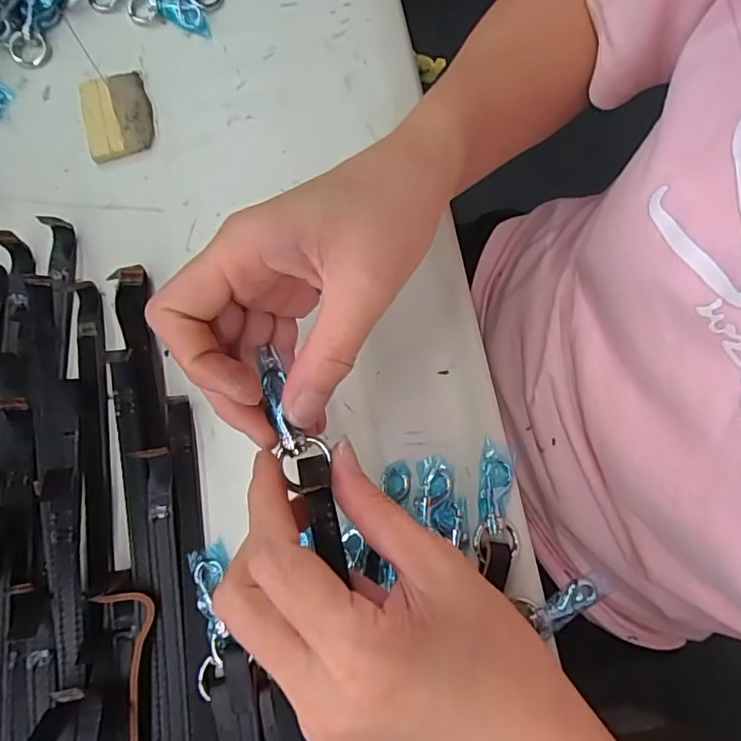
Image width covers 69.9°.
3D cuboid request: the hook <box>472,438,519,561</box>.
[{"bbox_3d":[0.062,0.063,0.263,0.022,0.007,0.055,0,76,-2],"label":"hook"}]

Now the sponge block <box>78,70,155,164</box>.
[{"bbox_3d":[-0.155,-0.156,0.325,0.040,0.008,0.056,-17,77,-6],"label":"sponge block"}]

